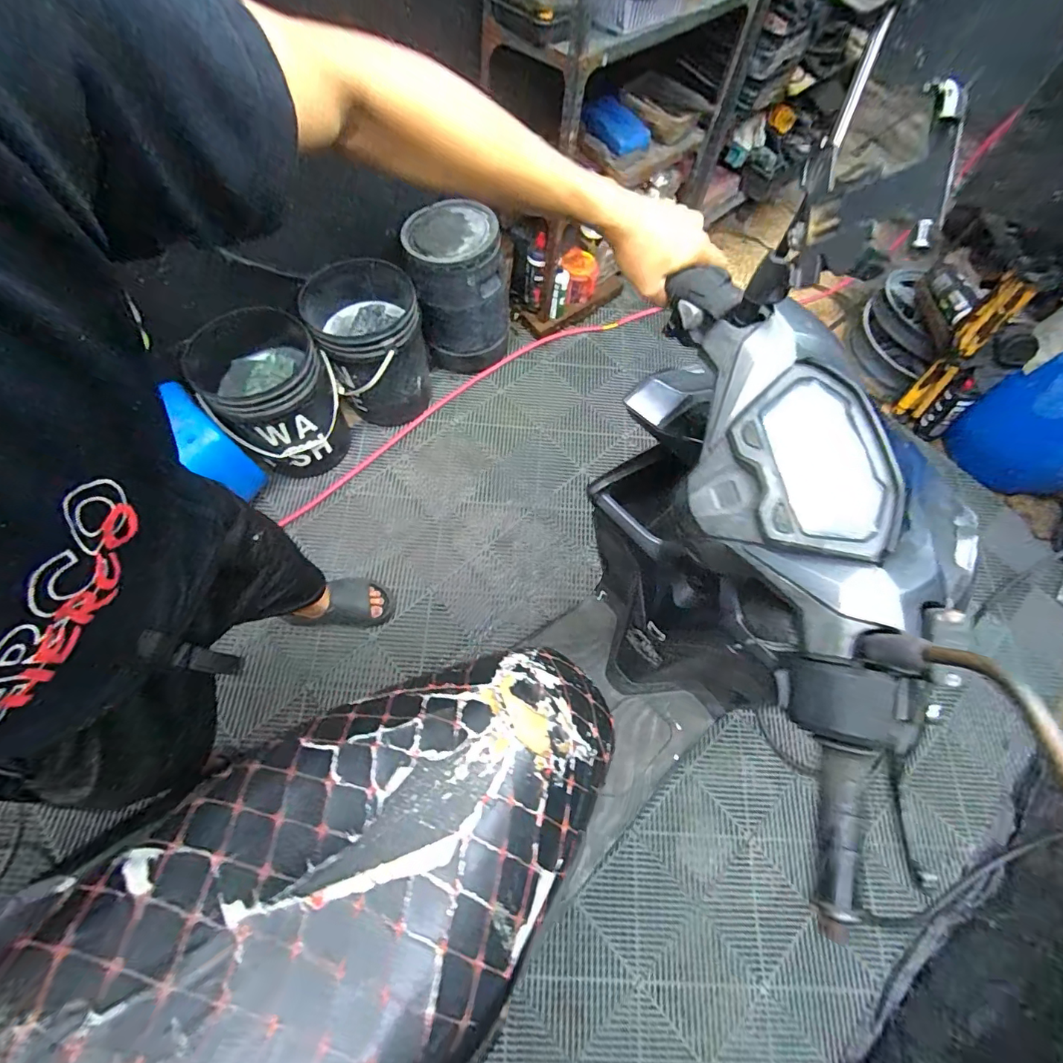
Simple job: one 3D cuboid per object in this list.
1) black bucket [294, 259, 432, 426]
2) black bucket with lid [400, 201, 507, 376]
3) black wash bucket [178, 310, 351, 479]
[{"bbox_3d":[-0.470,-0.546,1.441,0.286,0.364,0.331,-9,69,-6],"label":"black bucket"},{"bbox_3d":[-0.230,-0.746,1.478,0.257,0.391,0.296,-14,70,-8],"label":"black bucket with lid"},{"bbox_3d":[-0.703,-0.369,1.343,0.302,0.368,0.320,1,68,-2],"label":"black wash bucket"}]

